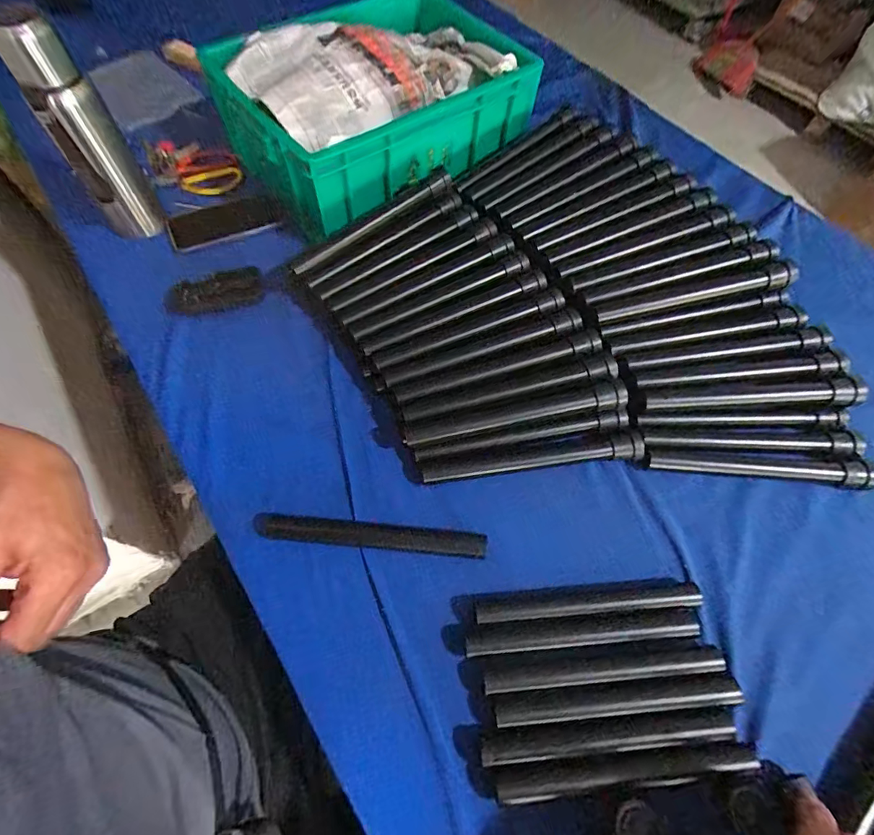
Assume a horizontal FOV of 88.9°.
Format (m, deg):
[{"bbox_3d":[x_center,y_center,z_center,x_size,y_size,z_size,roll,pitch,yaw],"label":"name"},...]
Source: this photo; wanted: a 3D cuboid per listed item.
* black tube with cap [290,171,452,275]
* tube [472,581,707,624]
[{"bbox_3d":[-0.085,-0.258,0.593,0.243,0.032,0.030,-35,71,-12],"label":"black tube with cap"},{"bbox_3d":[0.147,0.179,0.436,0.219,0.020,0.024,-4,68,0],"label":"tube"}]

